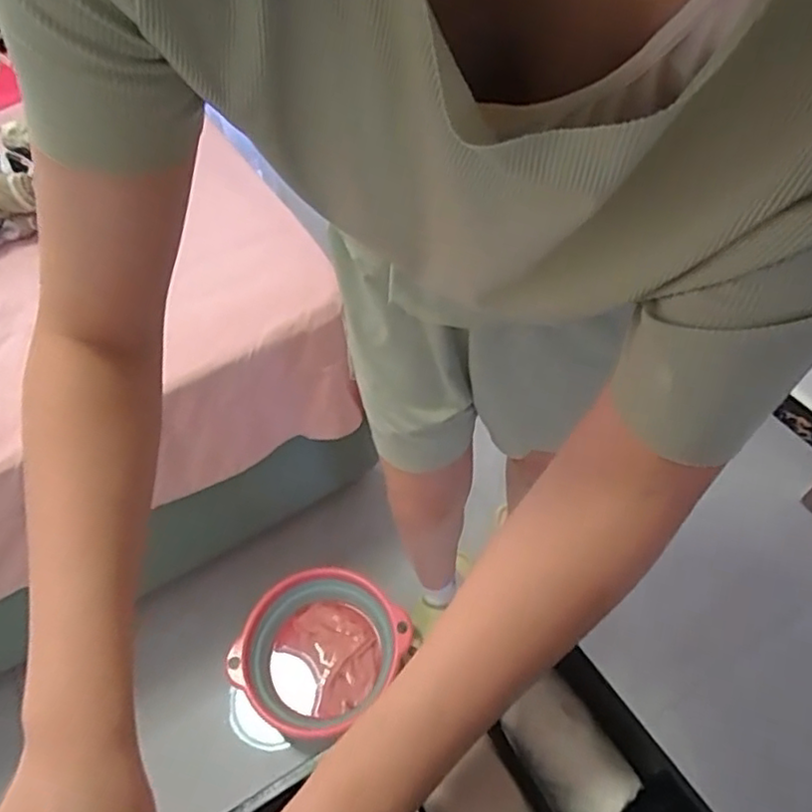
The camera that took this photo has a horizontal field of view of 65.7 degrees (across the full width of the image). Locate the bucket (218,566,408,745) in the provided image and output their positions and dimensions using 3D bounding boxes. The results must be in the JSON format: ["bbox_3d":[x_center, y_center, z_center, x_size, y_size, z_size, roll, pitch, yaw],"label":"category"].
[{"bbox_3d":[-0.151,0.429,1.108,0.245,0.105,0.266,-2,53,2],"label":"bucket"}]

